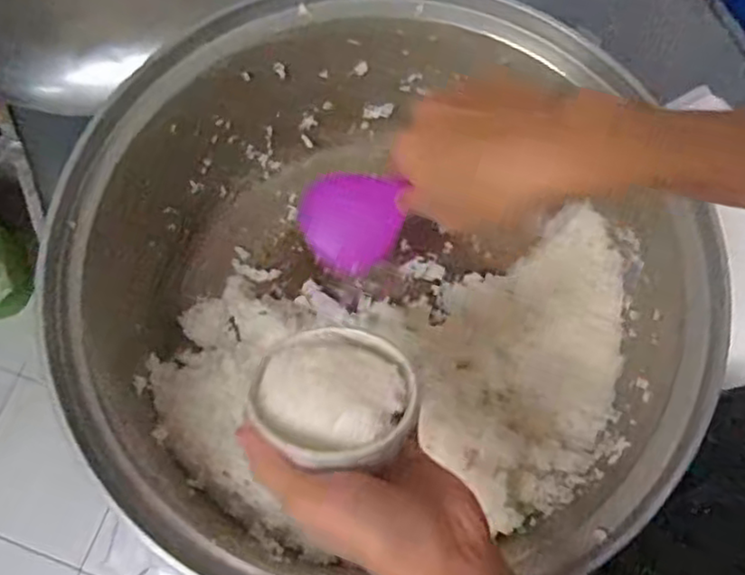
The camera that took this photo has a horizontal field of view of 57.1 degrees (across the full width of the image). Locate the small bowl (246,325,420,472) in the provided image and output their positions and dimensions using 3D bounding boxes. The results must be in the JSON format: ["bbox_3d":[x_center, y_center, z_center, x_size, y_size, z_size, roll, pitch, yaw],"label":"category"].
[{"bbox_3d":[-0.021,0.062,0.379,0.089,0.038,0.086,0,48,0],"label":"small bowl"}]

